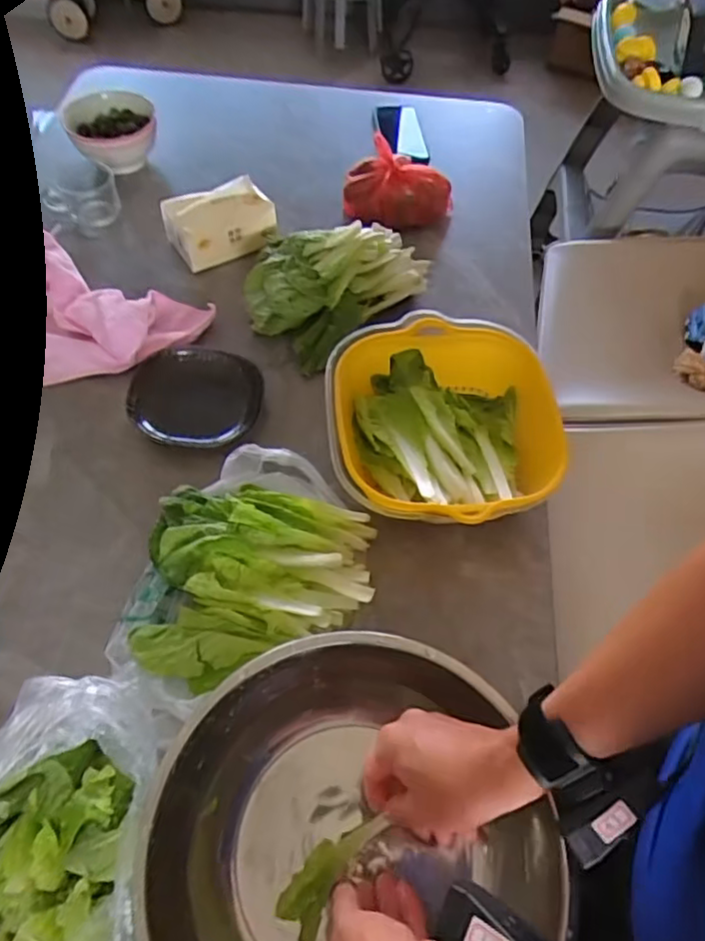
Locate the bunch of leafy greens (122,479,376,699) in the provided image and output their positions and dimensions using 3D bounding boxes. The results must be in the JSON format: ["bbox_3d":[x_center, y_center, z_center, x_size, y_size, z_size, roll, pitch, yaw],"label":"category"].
[{"bbox_3d":[-0.091,0.090,0.595,0.221,0.045,0.180,-10,59,-8],"label":"bunch of leafy greens"}]

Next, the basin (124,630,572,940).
[{"bbox_3d":[-0.005,0.279,0.478,0.301,0.085,0.277,1,58,-2],"label":"basin"}]

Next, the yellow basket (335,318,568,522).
[{"bbox_3d":[0.096,-0.043,0.663,0.216,0.077,0.225,-7,59,-7],"label":"yellow basket"}]

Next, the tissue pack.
[{"bbox_3d":[-0.176,-0.334,0.840,0.132,0.065,0.080,-27,63,-17],"label":"tissue pack"}]

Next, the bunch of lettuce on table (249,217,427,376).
[{"bbox_3d":[-0.026,-0.252,0.788,0.229,0.089,0.153,-36,66,-21],"label":"bunch of lettuce on table"}]

